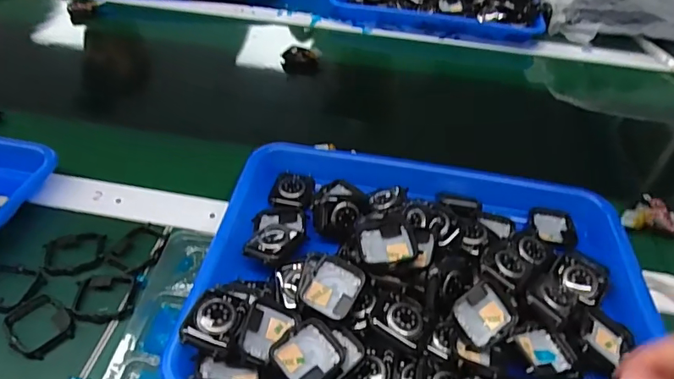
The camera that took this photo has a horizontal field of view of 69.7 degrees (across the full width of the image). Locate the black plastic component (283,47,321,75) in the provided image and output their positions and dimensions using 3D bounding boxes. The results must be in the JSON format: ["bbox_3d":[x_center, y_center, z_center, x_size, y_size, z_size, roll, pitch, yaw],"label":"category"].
[{"bbox_3d":[-0.050,-0.175,0.657,0.049,0.031,0.024,14,44,10],"label":"black plastic component"}]

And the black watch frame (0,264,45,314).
[{"bbox_3d":[-0.248,0.075,0.367,0.037,0.006,0.040,9,43,6],"label":"black watch frame"}]

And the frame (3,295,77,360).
[{"bbox_3d":[-0.213,0.097,0.344,0.046,0.005,0.037,27,47,23],"label":"frame"}]

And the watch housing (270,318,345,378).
[{"bbox_3d":[-0.018,0.102,0.303,0.040,0.010,0.034,-31,53,-32],"label":"watch housing"}]

